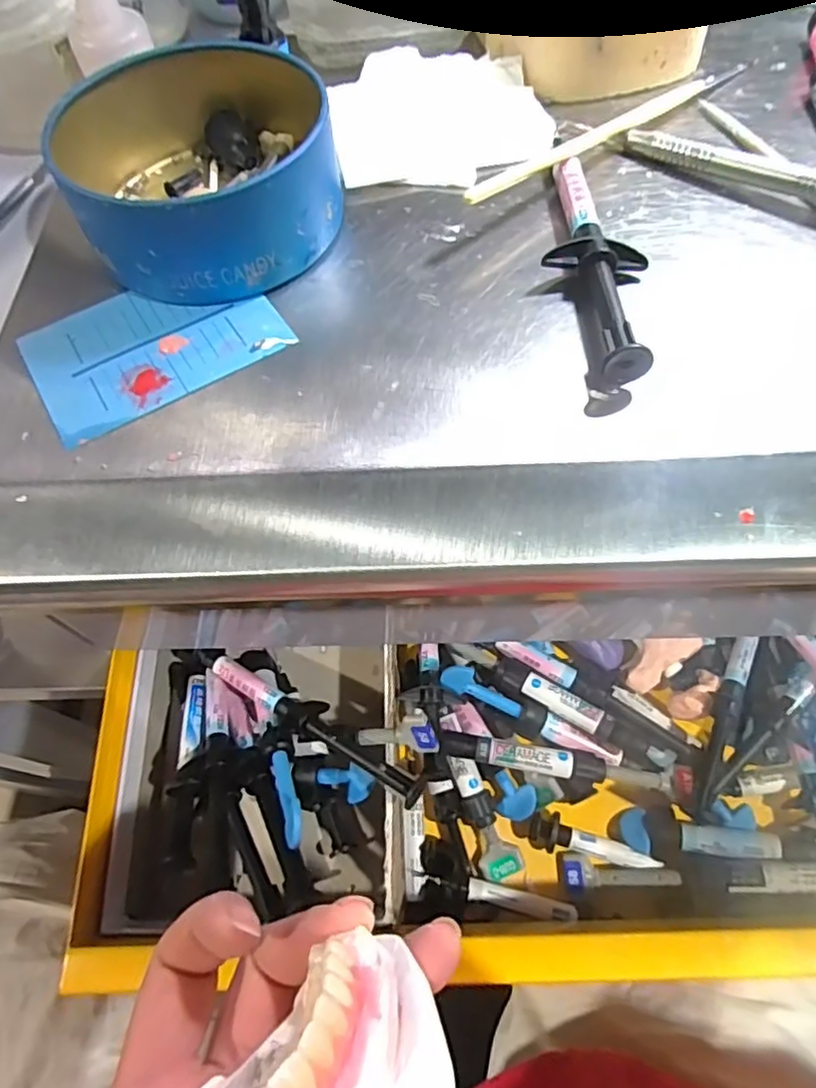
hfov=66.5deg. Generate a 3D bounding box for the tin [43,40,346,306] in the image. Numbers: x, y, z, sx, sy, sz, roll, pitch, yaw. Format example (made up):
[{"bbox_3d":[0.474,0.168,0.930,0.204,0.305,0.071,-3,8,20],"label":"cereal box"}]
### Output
[{"bbox_3d":[-0.073,-0.141,0.225,0.096,0.037,0.102,-1,62,2],"label":"tin"}]

